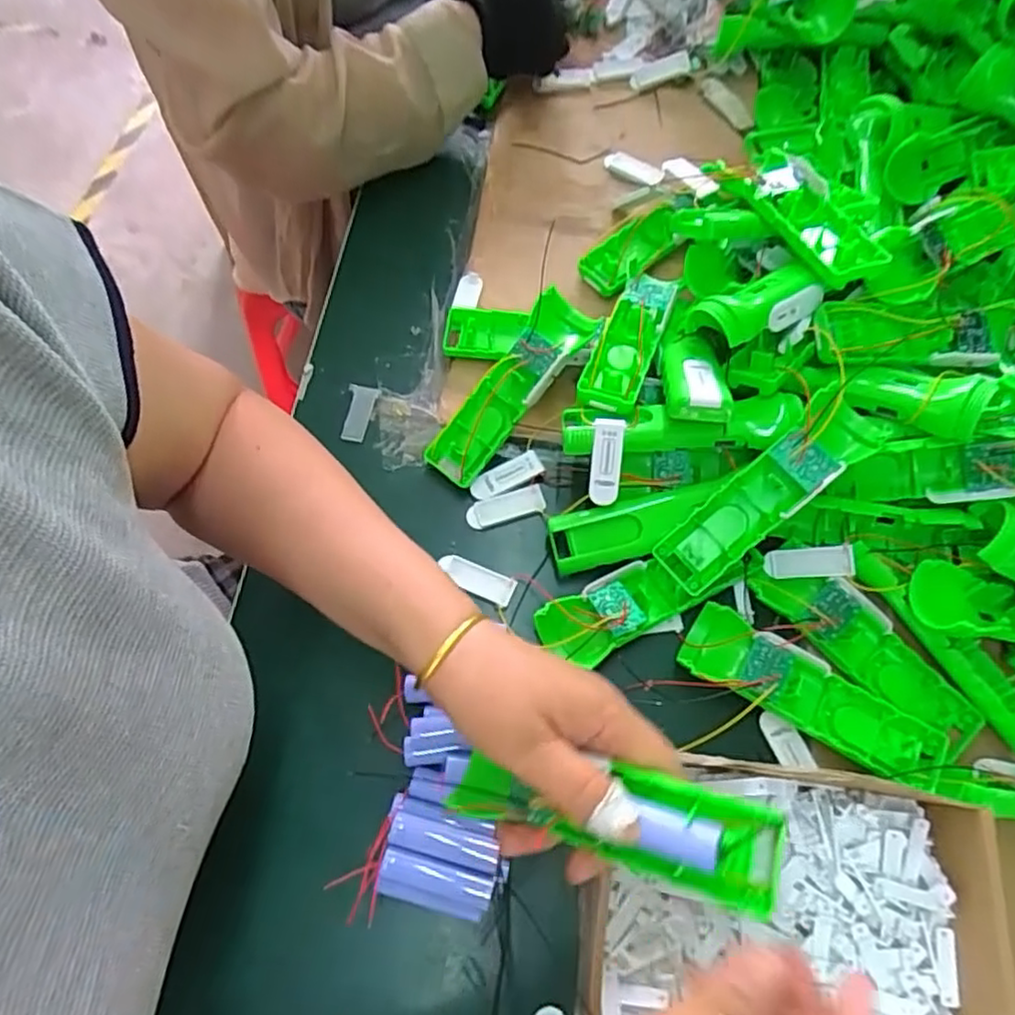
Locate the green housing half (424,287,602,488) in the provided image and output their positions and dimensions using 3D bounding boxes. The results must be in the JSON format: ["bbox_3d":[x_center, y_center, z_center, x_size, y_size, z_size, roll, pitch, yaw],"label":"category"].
[{"bbox_3d":[0.001,-0.089,0.507,0.047,0.038,0.159,37,86,13],"label":"green housing half"}]

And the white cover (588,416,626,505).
[{"bbox_3d":[0.068,-0.031,0.463,0.021,0.010,0.058,5,98,1],"label":"white cover"}]

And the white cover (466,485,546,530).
[{"bbox_3d":[-0.001,-0.001,0.499,0.058,0.004,0.019,-18,67,-7],"label":"white cover"}]

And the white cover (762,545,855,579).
[{"bbox_3d":[0.207,0.038,0.464,0.056,0.011,0.019,-7,64,30],"label":"white cover"}]

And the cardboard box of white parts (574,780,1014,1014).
[{"bbox_3d":[0.150,0.250,0.363,0.219,0.067,0.189,5,66,3],"label":"cardboard box of white parts"}]

